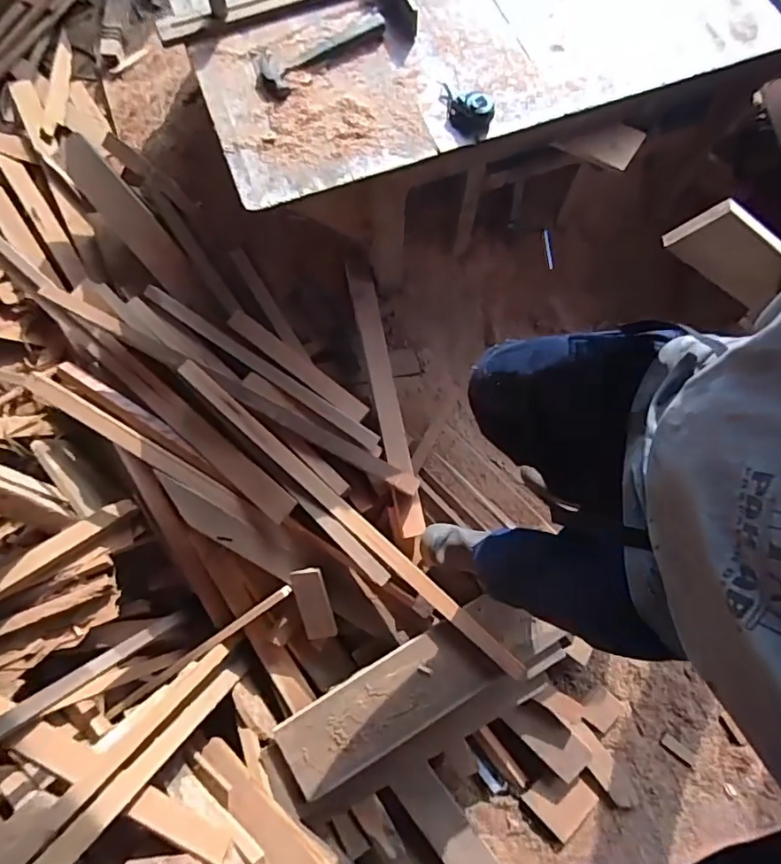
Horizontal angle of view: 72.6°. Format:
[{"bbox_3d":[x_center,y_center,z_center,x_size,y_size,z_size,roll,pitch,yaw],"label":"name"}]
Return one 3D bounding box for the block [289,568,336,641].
[{"bbox_3d":[-0.189,0.425,1.311,0.086,0.013,0.199,-7,110,10],"label":"block"}]

